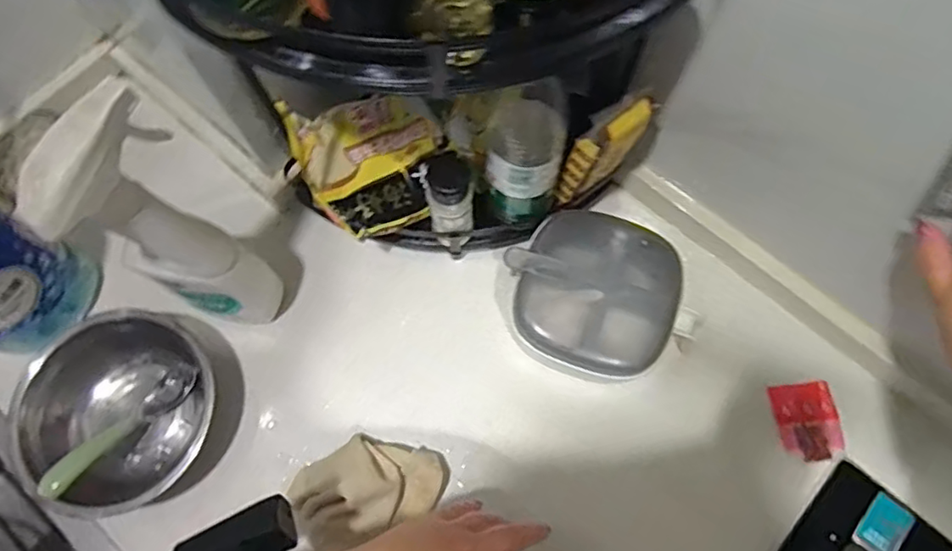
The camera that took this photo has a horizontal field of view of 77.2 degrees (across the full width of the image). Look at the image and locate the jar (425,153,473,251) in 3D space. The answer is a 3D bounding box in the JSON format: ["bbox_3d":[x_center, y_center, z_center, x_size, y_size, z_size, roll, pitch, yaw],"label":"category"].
[{"bbox_3d":[-0.022,-0.061,0.523,0.036,0.116,0.032,0,71,1],"label":"jar"}]

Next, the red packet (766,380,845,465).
[{"bbox_3d":[0.303,0.133,0.541,0.057,0.007,0.067,-7,71,-2],"label":"red packet"}]

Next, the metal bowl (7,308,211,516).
[{"bbox_3d":[-0.306,0.119,0.522,0.143,0.068,0.165,-22,72,-7],"label":"metal bowl"}]

